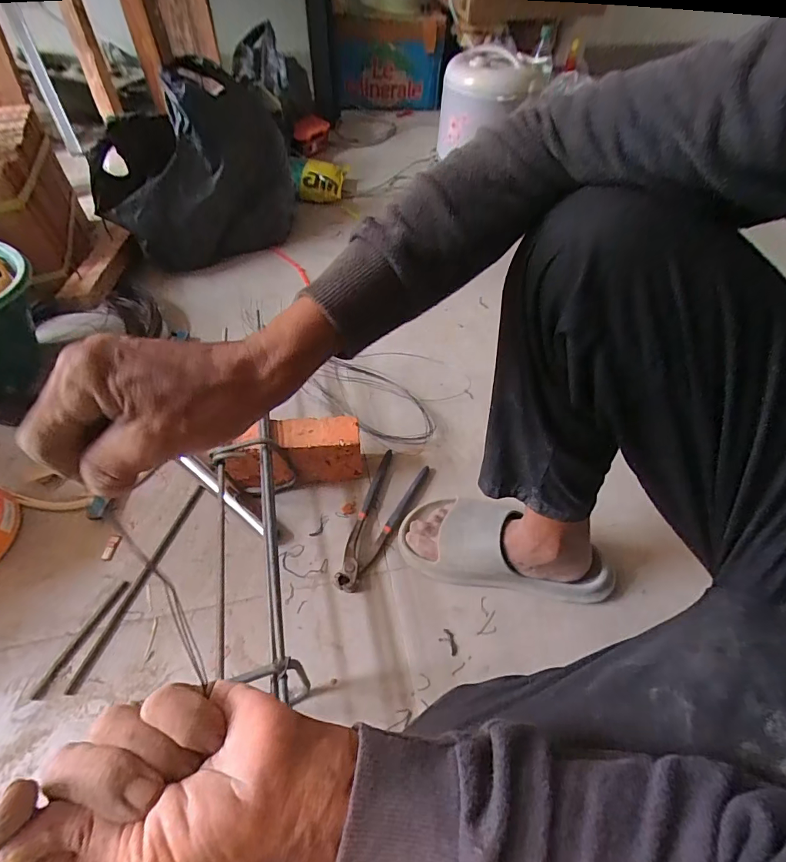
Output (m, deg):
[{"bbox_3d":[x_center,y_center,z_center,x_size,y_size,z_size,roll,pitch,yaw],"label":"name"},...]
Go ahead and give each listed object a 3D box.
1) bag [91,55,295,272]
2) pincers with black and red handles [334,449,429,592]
[{"bbox_3d":[-0.415,-0.550,0.959,0.439,0.339,0.153,-33,60,-24],"label":"bag"},{"bbox_3d":[-0.023,0.124,0.625,0.075,0.020,0.220,22,56,13],"label":"pincers with black and red handles"}]

